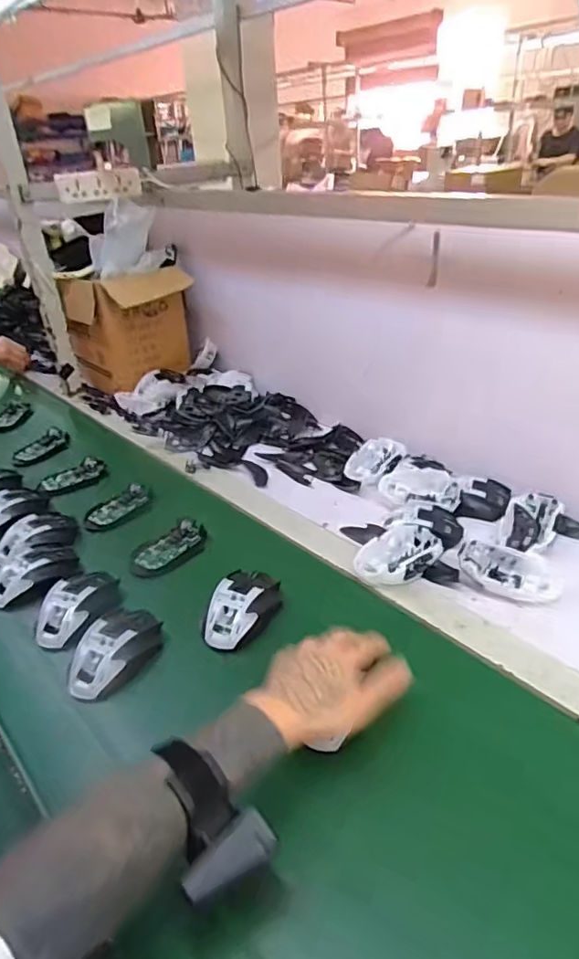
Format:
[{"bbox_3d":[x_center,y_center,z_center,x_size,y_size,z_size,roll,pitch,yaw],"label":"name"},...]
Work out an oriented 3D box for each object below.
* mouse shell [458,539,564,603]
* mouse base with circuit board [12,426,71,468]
[{"bbox_3d":[0.267,0.112,0.685,0.117,0.037,0.064,8,34,20],"label":"mouse shell"},{"bbox_3d":[-0.480,-0.064,1.091,0.049,0.032,0.111,14,36,29],"label":"mouse base with circuit board"}]

